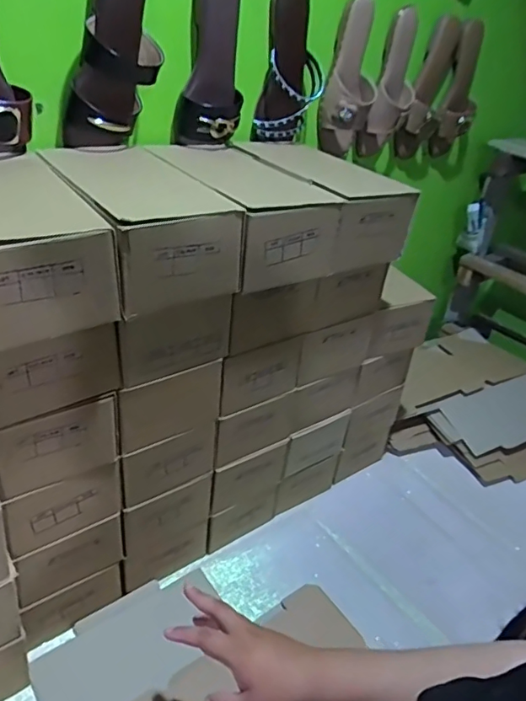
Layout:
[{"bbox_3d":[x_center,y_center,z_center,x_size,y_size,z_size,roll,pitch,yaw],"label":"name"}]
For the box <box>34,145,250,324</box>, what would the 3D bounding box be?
[{"bbox_3d":[-0.138,-0.147,0.606,0.141,0.104,0.227,-15,38,-32],"label":"box"}]

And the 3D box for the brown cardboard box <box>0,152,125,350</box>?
[{"bbox_3d":[-0.266,-0.113,0.535,0.156,0.101,0.264,-15,38,-33],"label":"brown cardboard box"}]

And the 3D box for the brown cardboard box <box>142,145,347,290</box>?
[{"bbox_3d":[-0.024,-0.185,0.703,0.165,0.104,0.262,-14,37,-31],"label":"brown cardboard box"}]

